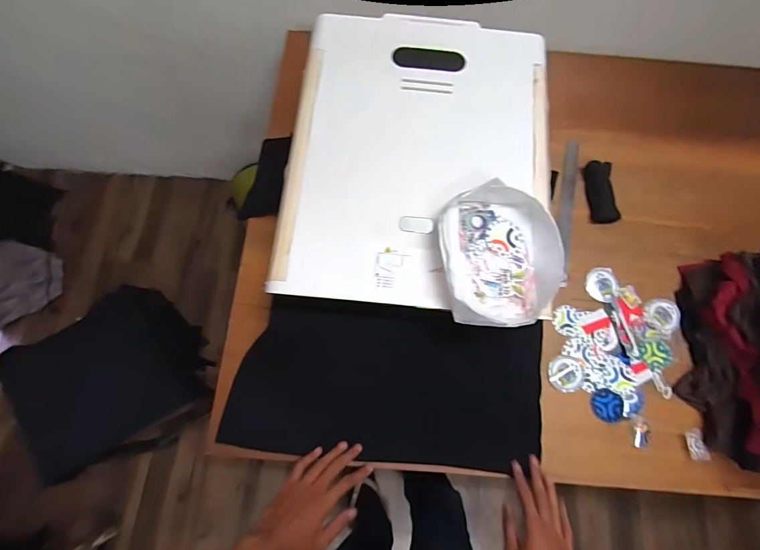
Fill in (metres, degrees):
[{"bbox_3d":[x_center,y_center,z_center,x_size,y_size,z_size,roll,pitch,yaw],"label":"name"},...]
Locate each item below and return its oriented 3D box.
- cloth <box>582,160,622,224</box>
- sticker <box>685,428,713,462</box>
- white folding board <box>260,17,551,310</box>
[{"bbox_3d":[0.431,-0.163,0.753,0.046,0.028,0.123,-4,73,-4],"label":"cloth"},{"bbox_3d":[0.519,0.277,0.633,0.032,0.006,0.048,-4,73,-4],"label":"sticker"},{"bbox_3d":[0.066,-0.198,0.611,0.398,0.047,0.509,6,71,0],"label":"white folding board"}]

